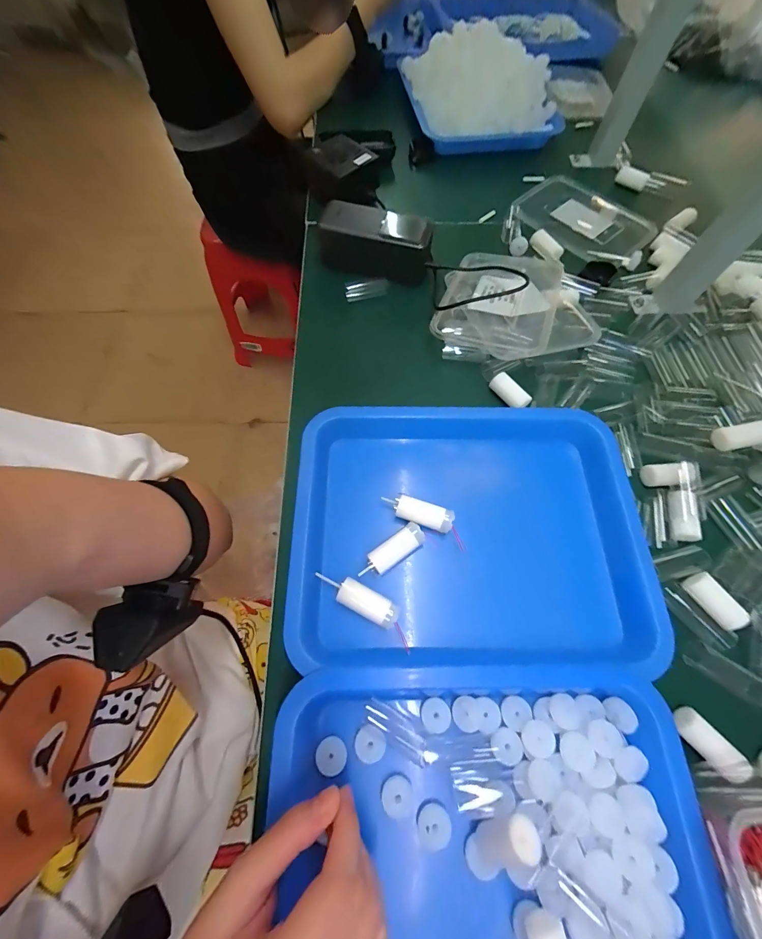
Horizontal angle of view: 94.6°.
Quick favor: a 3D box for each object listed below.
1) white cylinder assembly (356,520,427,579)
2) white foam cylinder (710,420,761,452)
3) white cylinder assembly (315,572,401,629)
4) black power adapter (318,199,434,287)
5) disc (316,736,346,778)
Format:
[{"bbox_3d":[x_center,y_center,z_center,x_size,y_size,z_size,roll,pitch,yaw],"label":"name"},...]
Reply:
[{"bbox_3d":[0.009,0.069,0.291,0.060,0.016,0.020,-34,71,-14],"label":"white cylinder assembly"},{"bbox_3d":[0.336,-0.031,0.327,0.051,0.018,0.021,-12,67,-6],"label":"white foam cylinder"},{"bbox_3d":[-0.019,0.100,0.275,0.070,0.017,0.020,25,69,10],"label":"white cylinder assembly"},{"bbox_3d":[-0.007,-0.266,0.411,0.132,0.050,0.057,15,67,6],"label":"black power adapter"},{"bbox_3d":[-0.034,0.196,0.240,0.020,0.004,0.021,0,67,0],"label":"disc"}]

